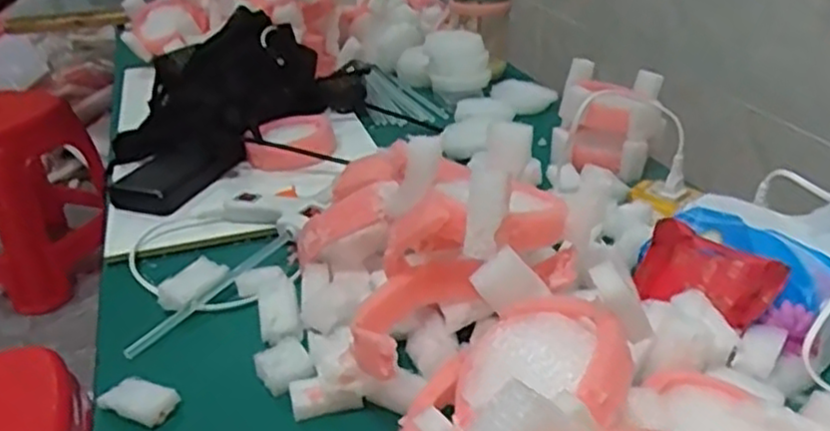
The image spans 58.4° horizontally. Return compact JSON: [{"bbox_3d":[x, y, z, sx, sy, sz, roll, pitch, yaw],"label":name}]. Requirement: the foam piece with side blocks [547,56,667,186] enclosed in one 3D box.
[{"bbox_3d":[0.217,-0.106,0.834,0.109,0.089,0.134,5,29,12],"label":"foam piece with side blocks"}]

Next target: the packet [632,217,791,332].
[{"bbox_3d":[0.214,0.044,0.550,0.094,0.057,0.026,27,-1,44],"label":"packet"}]

